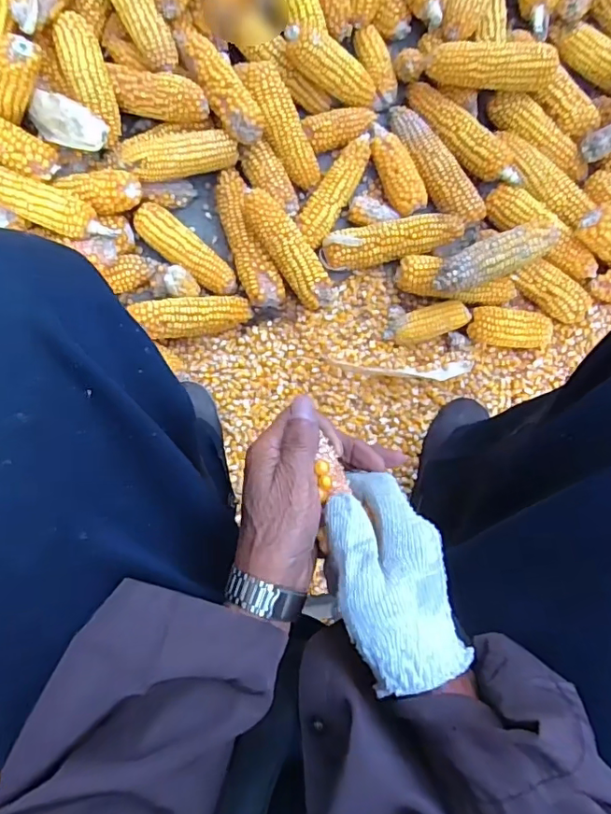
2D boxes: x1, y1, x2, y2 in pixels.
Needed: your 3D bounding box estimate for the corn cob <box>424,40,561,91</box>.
[{"bbox_3d":[0.233,-0.426,0.668,0.159,0.053,0.042,4,86,-3],"label":"corn cob"}]

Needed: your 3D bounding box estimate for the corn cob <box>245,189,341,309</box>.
[{"bbox_3d":[-0.019,-0.191,0.650,0.049,0.038,0.159,-39,108,-2],"label":"corn cob"}]

